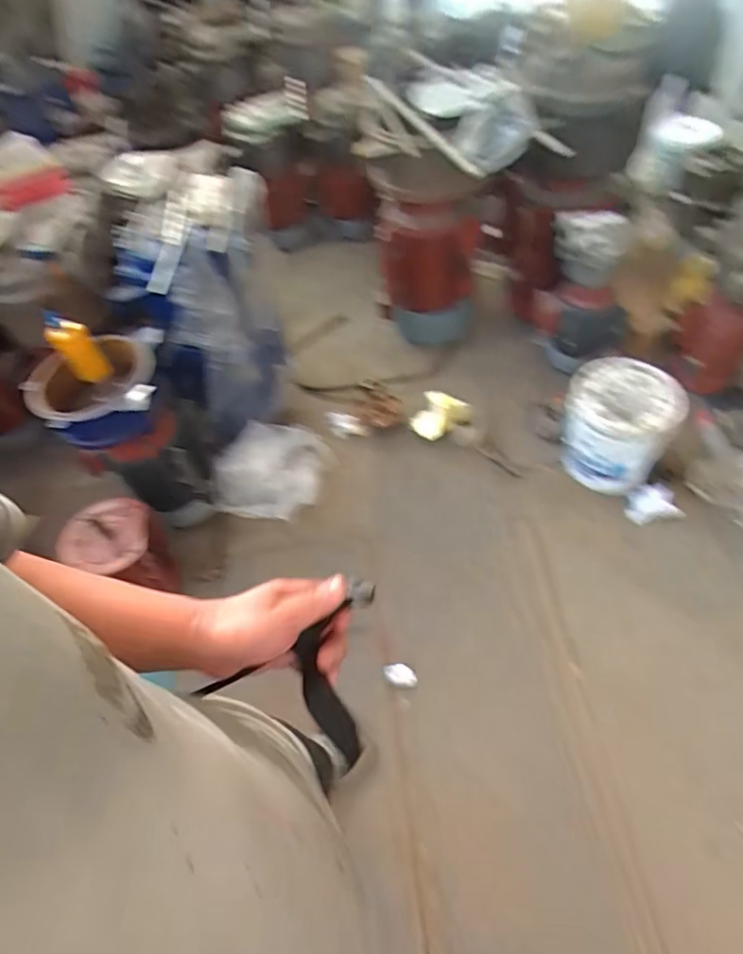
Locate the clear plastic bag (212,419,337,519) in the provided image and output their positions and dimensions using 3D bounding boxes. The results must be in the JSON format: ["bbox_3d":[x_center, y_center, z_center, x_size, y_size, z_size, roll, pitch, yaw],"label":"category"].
[{"bbox_3d":[-0.338,-0.052,1.907,0.360,0.141,0.401,12,55,16],"label":"clear plastic bag"}]

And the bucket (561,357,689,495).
[{"bbox_3d":[0.778,-0.153,1.775,0.299,0.334,0.325,22,59,22],"label":"bucket"}]

